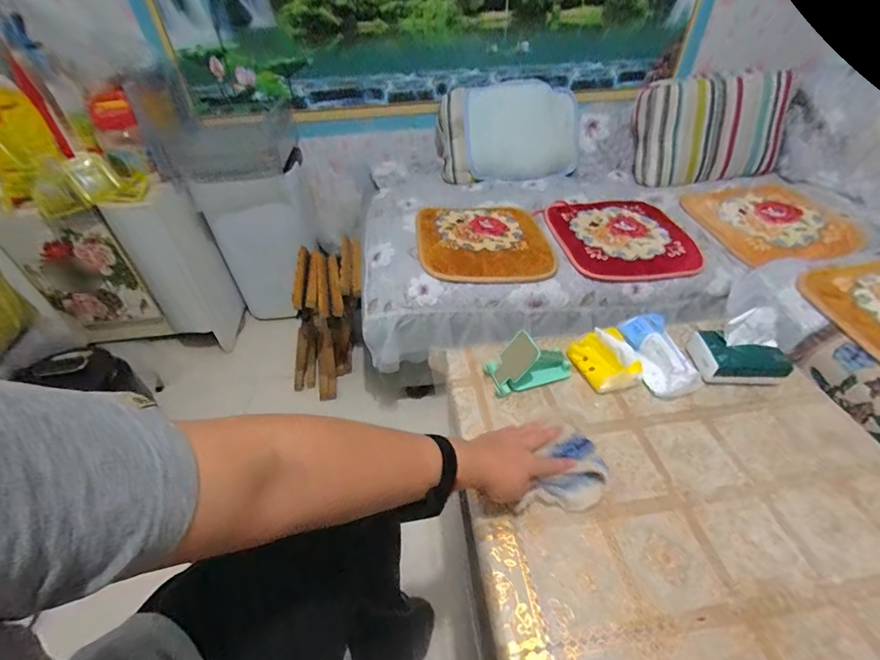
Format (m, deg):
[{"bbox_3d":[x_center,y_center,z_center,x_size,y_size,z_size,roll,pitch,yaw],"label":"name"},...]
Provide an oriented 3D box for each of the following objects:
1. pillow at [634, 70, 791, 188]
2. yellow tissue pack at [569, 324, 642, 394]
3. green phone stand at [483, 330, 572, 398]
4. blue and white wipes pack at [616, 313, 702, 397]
[{"bbox_3d":[0.944,-0.706,1.403,0.452,0.319,0.192,-7,40,-6],"label":"pillow"},{"bbox_3d":[0.282,0.042,0.673,0.097,0.070,0.105,-12,42,-10],"label":"yellow tissue pack"},{"bbox_3d":[0.149,0.045,0.661,0.130,0.081,0.065,-12,42,-10],"label":"green phone stand"},{"bbox_3d":[0.365,0.037,0.673,0.081,0.069,0.153,-3,42,0],"label":"blue and white wipes pack"}]

